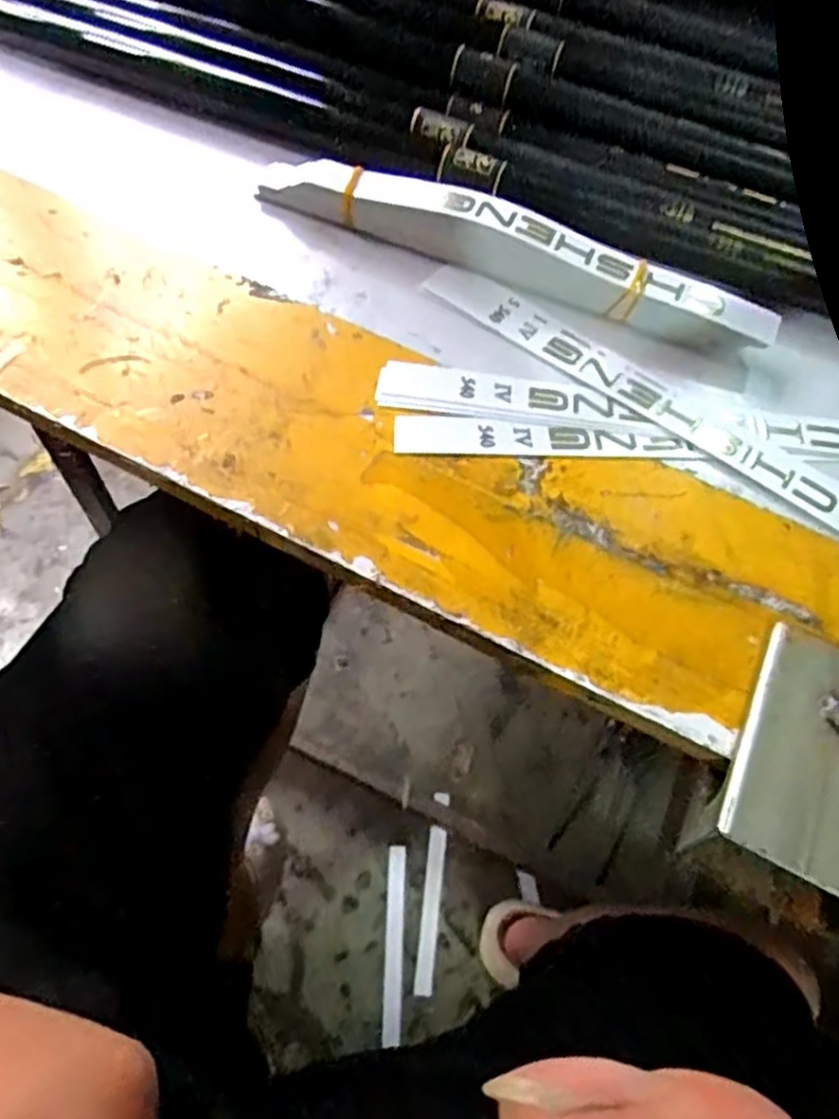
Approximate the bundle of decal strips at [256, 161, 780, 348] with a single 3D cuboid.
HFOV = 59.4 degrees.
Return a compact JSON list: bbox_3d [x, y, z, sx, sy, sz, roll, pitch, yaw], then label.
[{"bbox_3d":[0.045,-0.147,0.341,0.241,0.017,0.025,19,61,7],"label":"bundle of decal strips"}]

